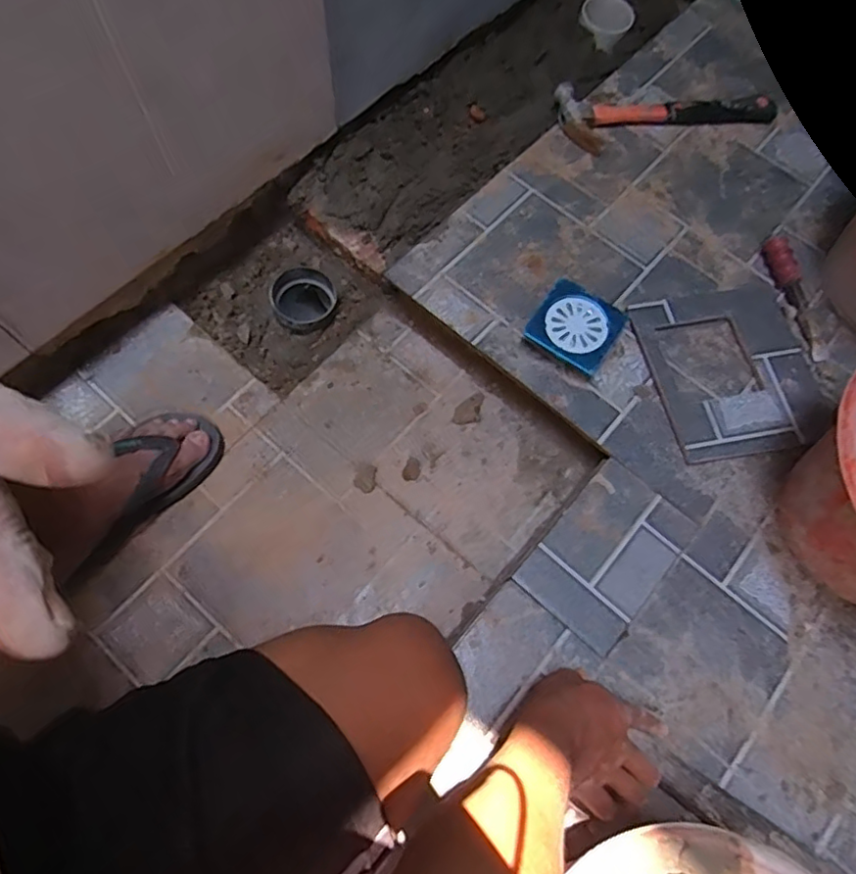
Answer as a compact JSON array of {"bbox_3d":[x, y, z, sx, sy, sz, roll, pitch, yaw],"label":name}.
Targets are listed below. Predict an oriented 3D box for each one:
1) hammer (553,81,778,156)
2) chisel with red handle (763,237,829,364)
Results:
[{"bbox_3d":[0.370,-0.502,0.914,0.339,0.022,0.117,-10,69,-7],"label":"hammer"},{"bbox_3d":[0.494,-0.188,0.800,0.027,0.025,0.187,-7,68,-5],"label":"chisel with red handle"}]

